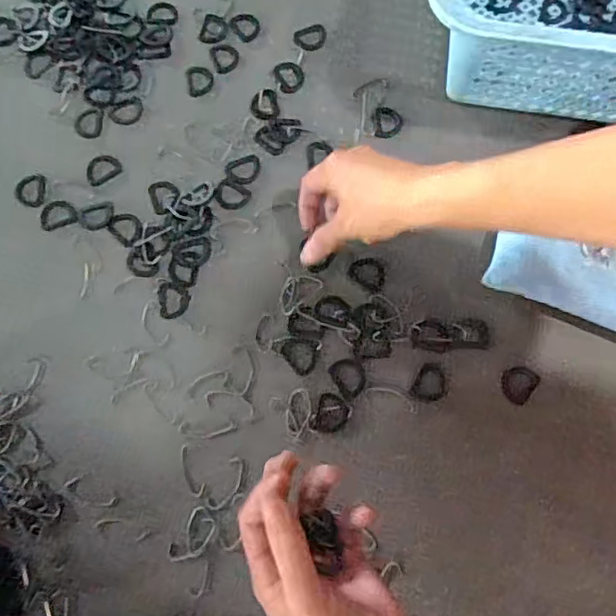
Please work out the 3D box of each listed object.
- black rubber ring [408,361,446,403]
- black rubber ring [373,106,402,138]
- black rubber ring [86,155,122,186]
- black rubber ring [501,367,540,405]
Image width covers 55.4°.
[{"bbox_3d":[0.092,0.056,0.442,0.025,0.004,0.029,20,74,6],"label":"black rubber ring"},{"bbox_3d":[0.069,-0.159,0.503,0.025,0.004,0.031,4,73,1],"label":"black rubber ring"},{"bbox_3d":[-0.173,-0.117,0.494,0.030,0.004,0.025,-34,76,-10],"label":"black rubber ring"},{"bbox_3d":[0.157,0.056,0.438,0.025,0.004,0.027,0,73,0],"label":"black rubber ring"}]

